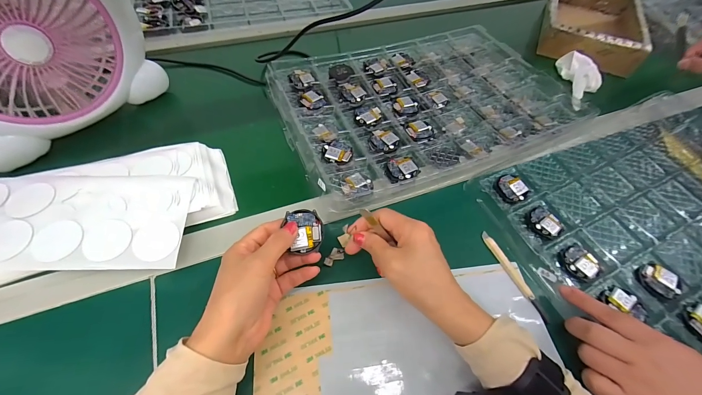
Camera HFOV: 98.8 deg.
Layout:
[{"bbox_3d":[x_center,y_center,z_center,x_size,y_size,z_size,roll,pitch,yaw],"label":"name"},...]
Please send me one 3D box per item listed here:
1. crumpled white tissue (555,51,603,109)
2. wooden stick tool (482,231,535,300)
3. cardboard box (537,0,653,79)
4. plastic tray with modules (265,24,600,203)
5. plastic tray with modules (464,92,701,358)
[{"bbox_3d":[0.422,-0.217,0.549,0.052,0.031,0.135,10,57,3],"label":"crumpled white tissue"},{"bbox_3d":[0.182,0.077,0.351,0.009,0.004,0.087,-20,60,-16],"label":"wooden stick tool"},{"bbox_3d":[0.513,-0.365,0.651,0.188,0.080,0.279,23,57,12],"label":"cardboard box"},{"bbox_3d":[0.115,-0.168,0.485,0.445,0.028,0.302,-19,60,-15],"label":"plastic tray with modules"},{"bbox_3d":[0.405,0.023,0.396,0.427,0.022,0.305,-18,60,-15],"label":"plastic tray with modules"}]

